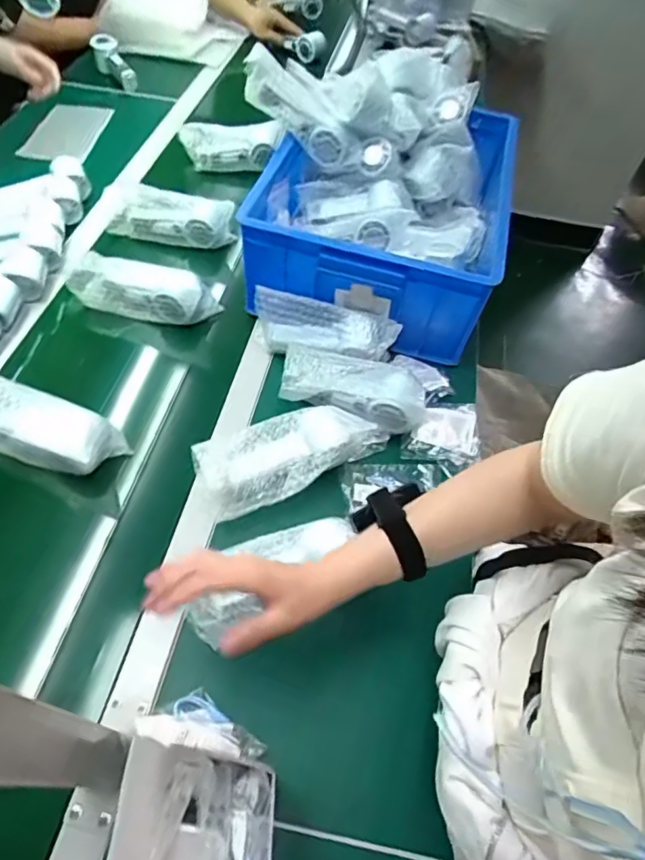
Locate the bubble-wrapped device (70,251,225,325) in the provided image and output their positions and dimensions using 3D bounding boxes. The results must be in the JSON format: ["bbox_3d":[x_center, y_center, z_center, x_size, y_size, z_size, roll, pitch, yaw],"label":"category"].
[{"bbox_3d":[-0.270,-0.207,0.762,0.210,0.076,0.076,16,55,6],"label":"bubble-wrapped device"}]

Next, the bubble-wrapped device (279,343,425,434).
[{"bbox_3d":[0.043,-0.059,0.669,0.190,0.060,0.076,18,55,8],"label":"bubble-wrapped device"}]

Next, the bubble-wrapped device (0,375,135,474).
[{"bbox_3d":[-0.340,-0.005,0.609,0.194,0.064,0.073,17,55,7],"label":"bubble-wrapped device"}]

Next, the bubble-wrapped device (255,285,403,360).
[{"bbox_3d":[0.004,-0.140,0.720,0.200,0.076,0.065,9,54,1],"label":"bubble-wrapped device"}]

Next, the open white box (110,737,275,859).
[{"bbox_3d":[-0.070,0.233,0.298,0.086,0.099,0.078,7,54,0],"label":"open white box"}]

